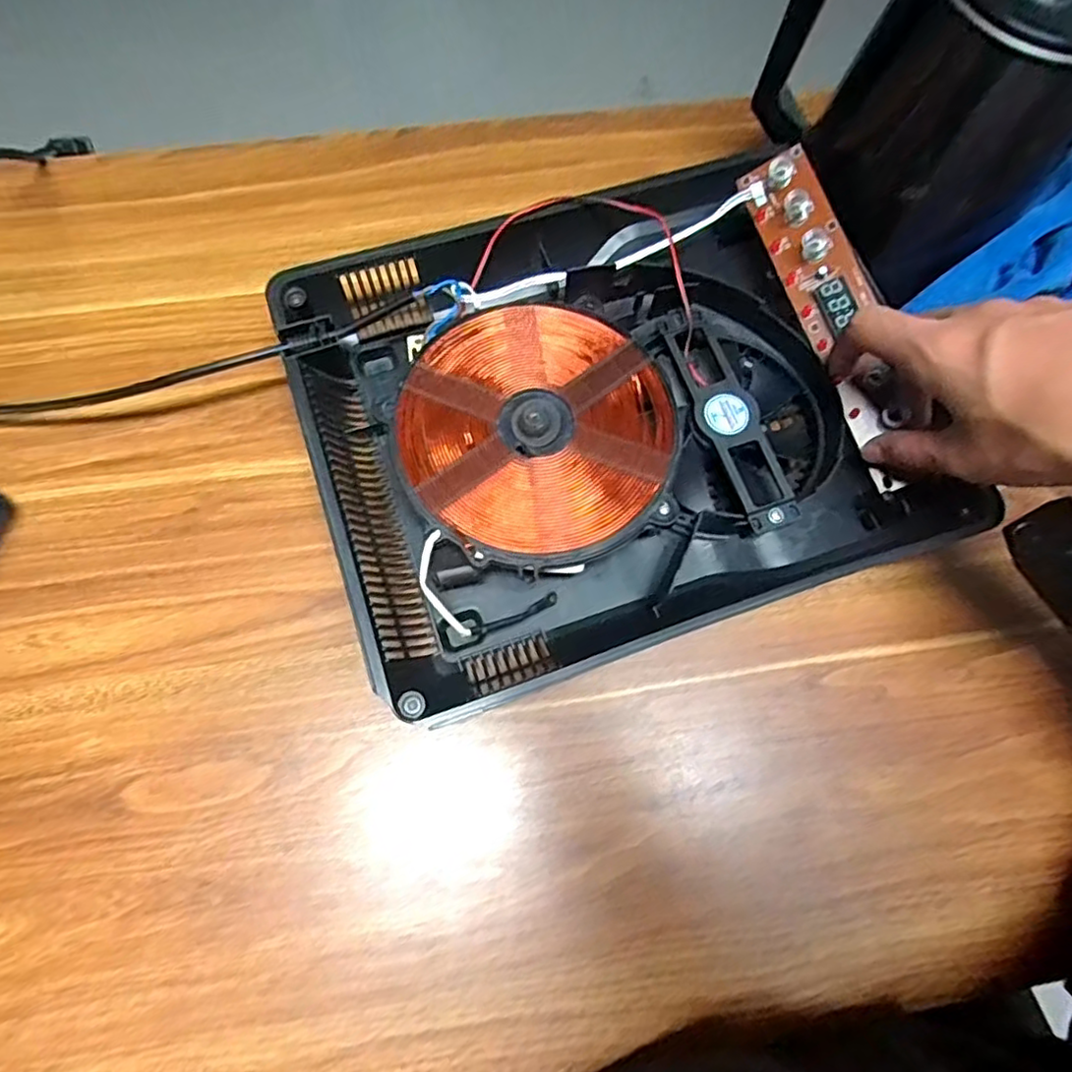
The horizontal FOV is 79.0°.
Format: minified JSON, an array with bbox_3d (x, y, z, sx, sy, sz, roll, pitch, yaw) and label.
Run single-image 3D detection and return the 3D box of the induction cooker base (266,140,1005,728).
[{"bbox_3d":[0.040,-0.079,0.378,0.326,0.055,0.274,-18,74,-7],"label":"induction cooker base"}]

